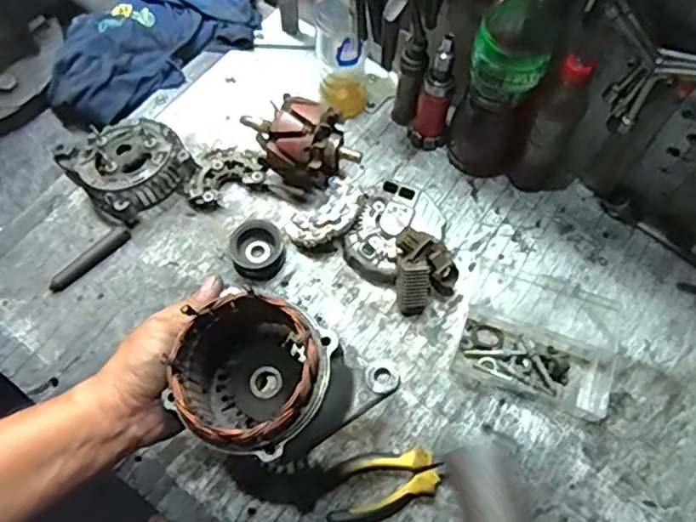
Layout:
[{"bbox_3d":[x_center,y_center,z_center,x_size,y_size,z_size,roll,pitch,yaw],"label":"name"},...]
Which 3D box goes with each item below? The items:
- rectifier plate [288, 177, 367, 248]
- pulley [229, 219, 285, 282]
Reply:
[{"bbox_3d":[-0.023,-0.054,0.694,0.096,0.035,0.064,-37,72,-18],"label":"rectifier plate"},{"bbox_3d":[-0.101,-0.014,0.680,0.058,0.037,0.062,1,65,-2],"label":"pulley"}]

